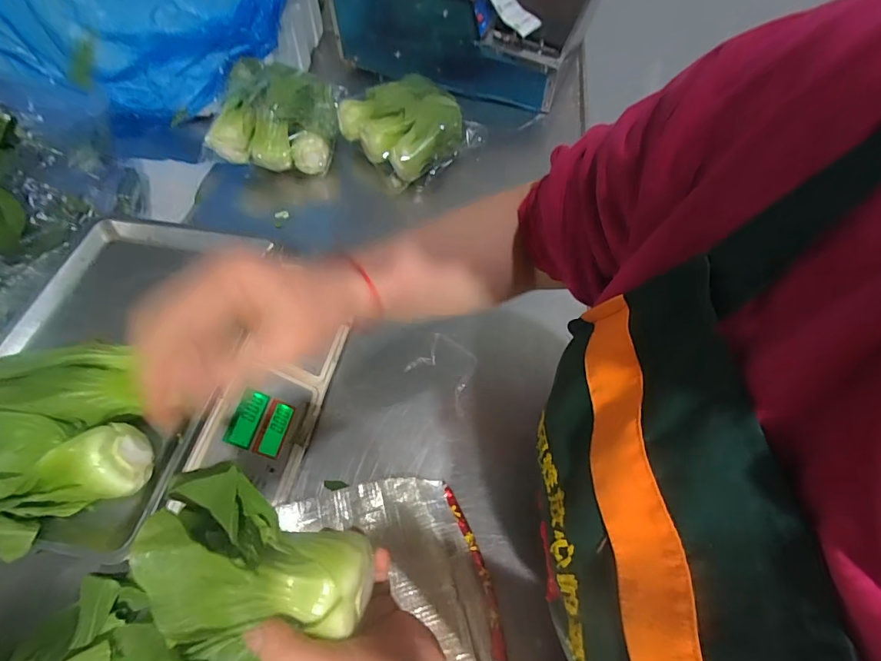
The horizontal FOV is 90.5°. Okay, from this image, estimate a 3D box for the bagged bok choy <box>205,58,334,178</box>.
[{"bbox_3d":[-0.270,-0.348,0.716,0.180,0.099,0.166,-3,58,-1],"label":"bagged bok choy"}]

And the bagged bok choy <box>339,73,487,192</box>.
[{"bbox_3d":[-0.053,-0.345,0.730,0.191,0.068,0.179,-39,65,-21],"label":"bagged bok choy"}]

